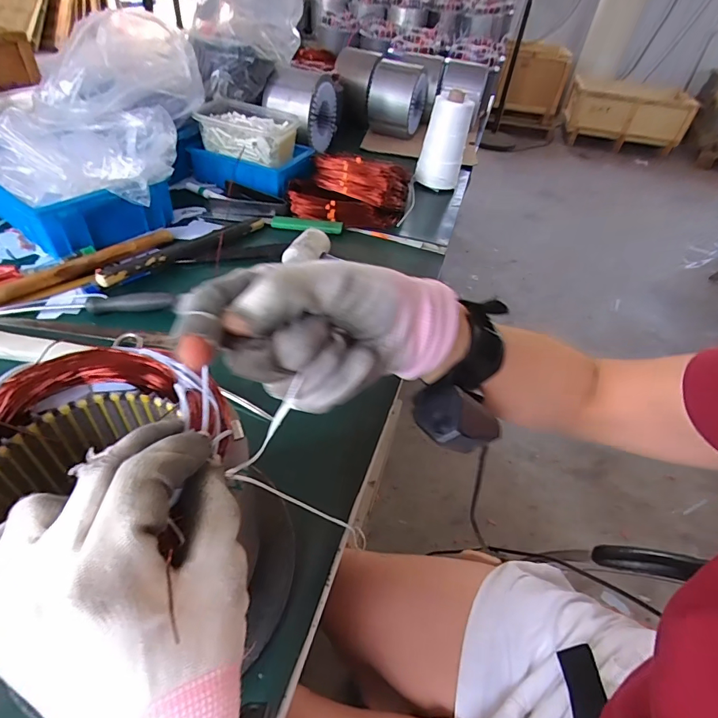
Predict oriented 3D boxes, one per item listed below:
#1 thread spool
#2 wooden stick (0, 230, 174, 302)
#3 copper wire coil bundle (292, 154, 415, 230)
[{"bbox_3d":[0.179,-0.455,0.895,0.094,0.169,0.083,13,44,7],"label":"thread spool"},{"bbox_3d":[-0.367,-0.130,0.580,0.021,0.019,0.246,32,49,24],"label":"wooden stick"},{"bbox_3d":[-0.012,-0.299,0.757,0.196,0.070,0.162,8,44,1],"label":"copper wire coil bundle"}]

